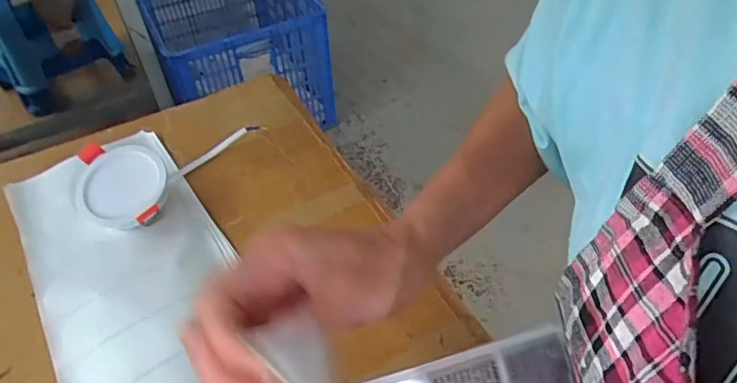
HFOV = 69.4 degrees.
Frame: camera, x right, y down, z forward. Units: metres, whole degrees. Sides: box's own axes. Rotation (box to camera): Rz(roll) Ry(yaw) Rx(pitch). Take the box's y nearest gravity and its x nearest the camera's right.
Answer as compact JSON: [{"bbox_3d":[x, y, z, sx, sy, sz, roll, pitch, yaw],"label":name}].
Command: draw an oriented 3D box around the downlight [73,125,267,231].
[{"bbox_3d":[-0.172,-0.029,0.457,0.085,0.041,0.158,25,52,26],"label":"downlight"}]

